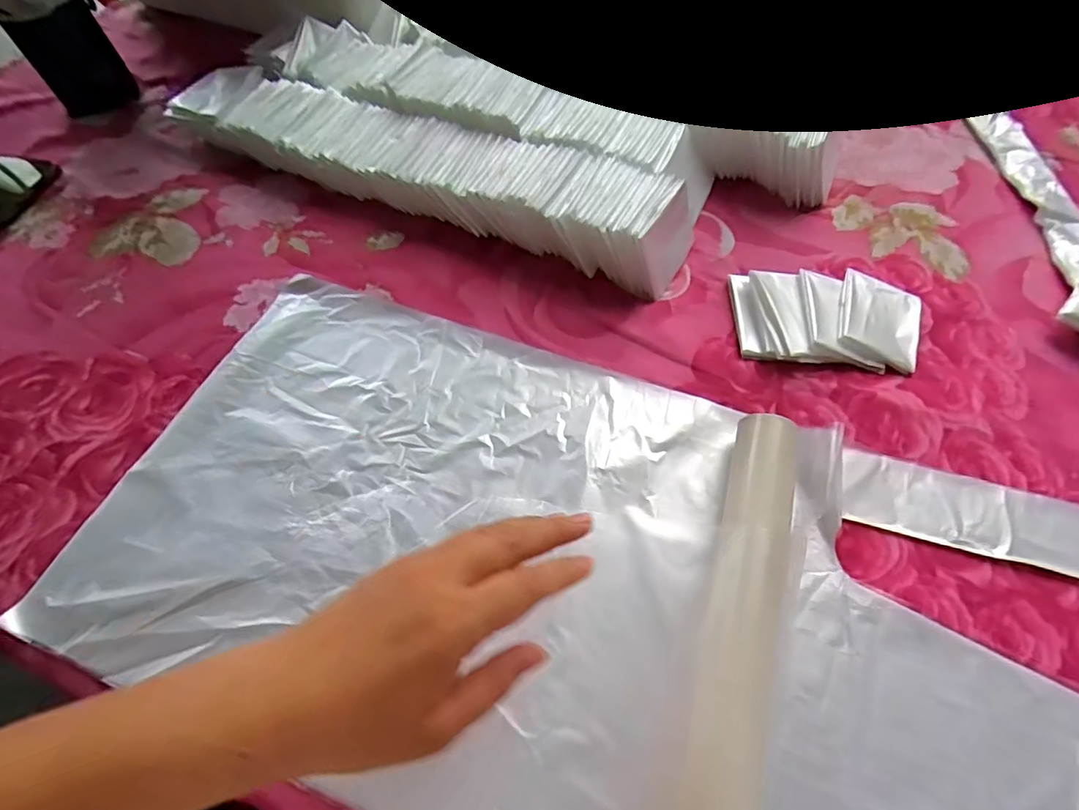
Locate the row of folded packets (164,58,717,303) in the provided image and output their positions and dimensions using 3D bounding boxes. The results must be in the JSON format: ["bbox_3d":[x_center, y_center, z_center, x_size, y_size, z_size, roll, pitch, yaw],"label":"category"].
[{"bbox_3d":[-0.099,-0.224,0.498,0.484,0.056,0.100,20,62,12],"label":"row of folded packets"}]

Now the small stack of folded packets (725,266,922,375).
[{"bbox_3d":[0.233,-0.071,0.424,0.146,0.018,0.090,2,60,2],"label":"small stack of folded packets"}]

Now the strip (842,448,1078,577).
[{"bbox_3d":[0.393,0.099,0.335,0.388,0.014,0.056,16,62,10],"label":"strip"}]

